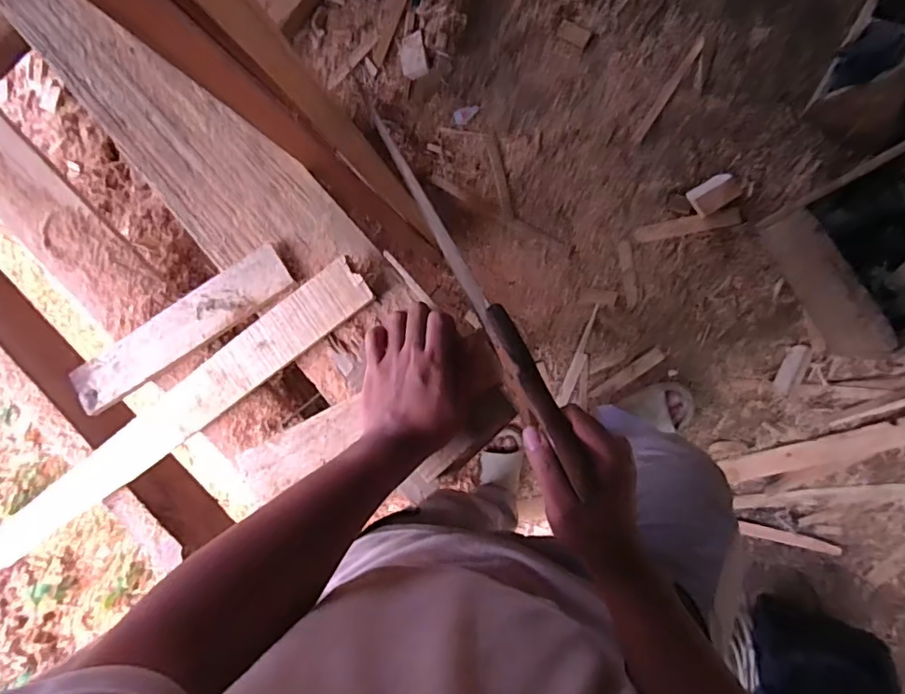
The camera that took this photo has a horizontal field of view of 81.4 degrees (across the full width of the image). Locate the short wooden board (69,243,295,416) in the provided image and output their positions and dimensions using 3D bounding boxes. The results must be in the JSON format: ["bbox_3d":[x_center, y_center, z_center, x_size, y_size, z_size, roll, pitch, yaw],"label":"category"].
[{"bbox_3d":[-0.317,-0.019,0.614,0.293,0.021,0.060,-33,87,6],"label":"short wooden board"}]

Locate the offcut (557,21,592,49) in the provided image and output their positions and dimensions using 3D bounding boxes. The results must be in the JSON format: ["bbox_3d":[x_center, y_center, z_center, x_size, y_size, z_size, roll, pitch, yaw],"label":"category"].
[{"bbox_3d":[0.286,-0.736,1.237,0.073,0.009,0.041,31,94,6],"label":"offcut"}]

